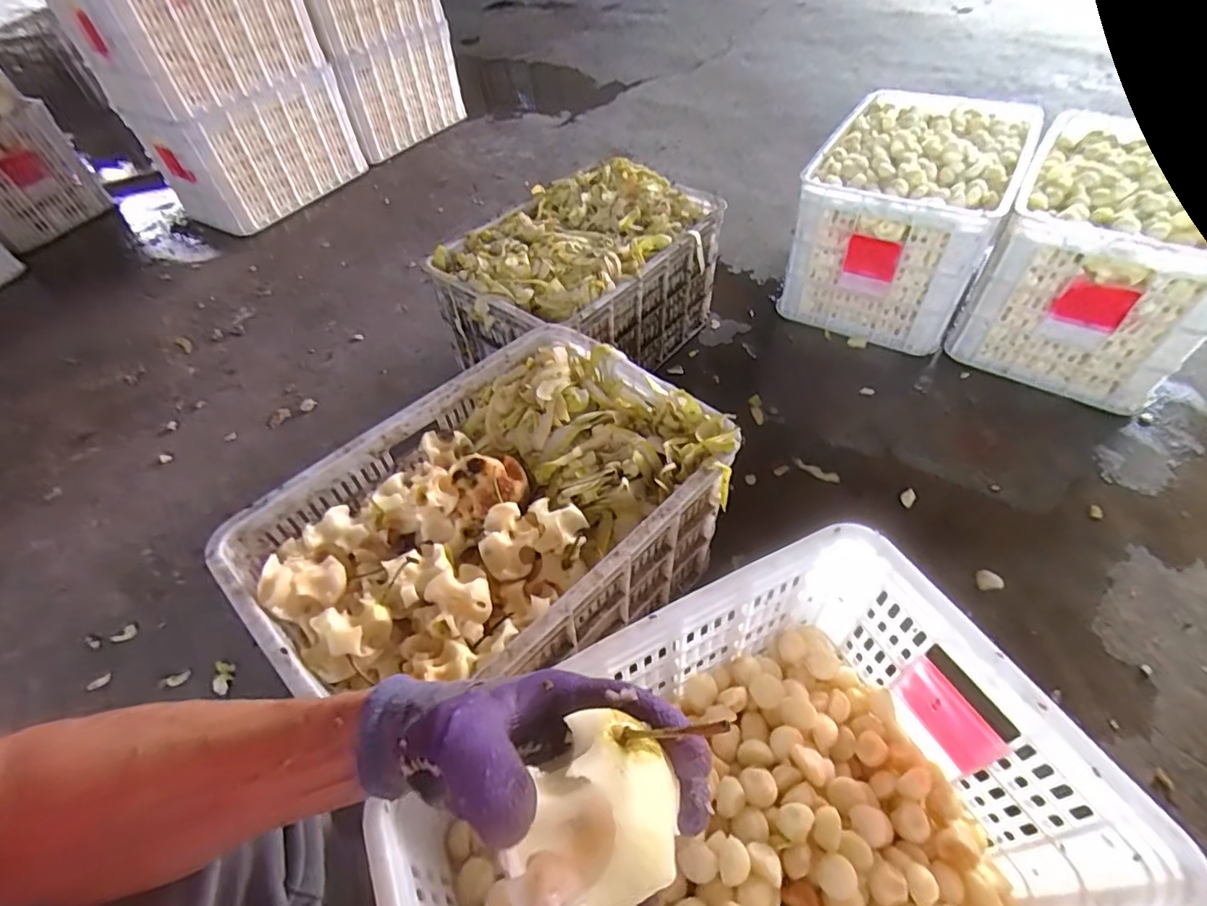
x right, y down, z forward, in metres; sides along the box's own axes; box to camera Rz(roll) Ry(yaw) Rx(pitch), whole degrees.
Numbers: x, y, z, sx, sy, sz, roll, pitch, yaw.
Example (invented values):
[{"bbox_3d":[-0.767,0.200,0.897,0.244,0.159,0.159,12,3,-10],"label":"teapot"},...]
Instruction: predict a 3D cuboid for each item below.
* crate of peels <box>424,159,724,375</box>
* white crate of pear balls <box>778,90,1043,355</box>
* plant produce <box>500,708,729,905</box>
[{"bbox_3d":[-0.040,-0.337,1.128,0.342,0.266,0.489,30,58,27],"label":"crate of peels"},{"bbox_3d":[0.659,-0.524,1.245,0.353,0.312,0.518,23,55,23],"label":"white crate of pear balls"},{"bbox_3d":[0.001,0.141,0.218,0.057,0.048,0.084,20,54,20],"label":"plant produce"}]

